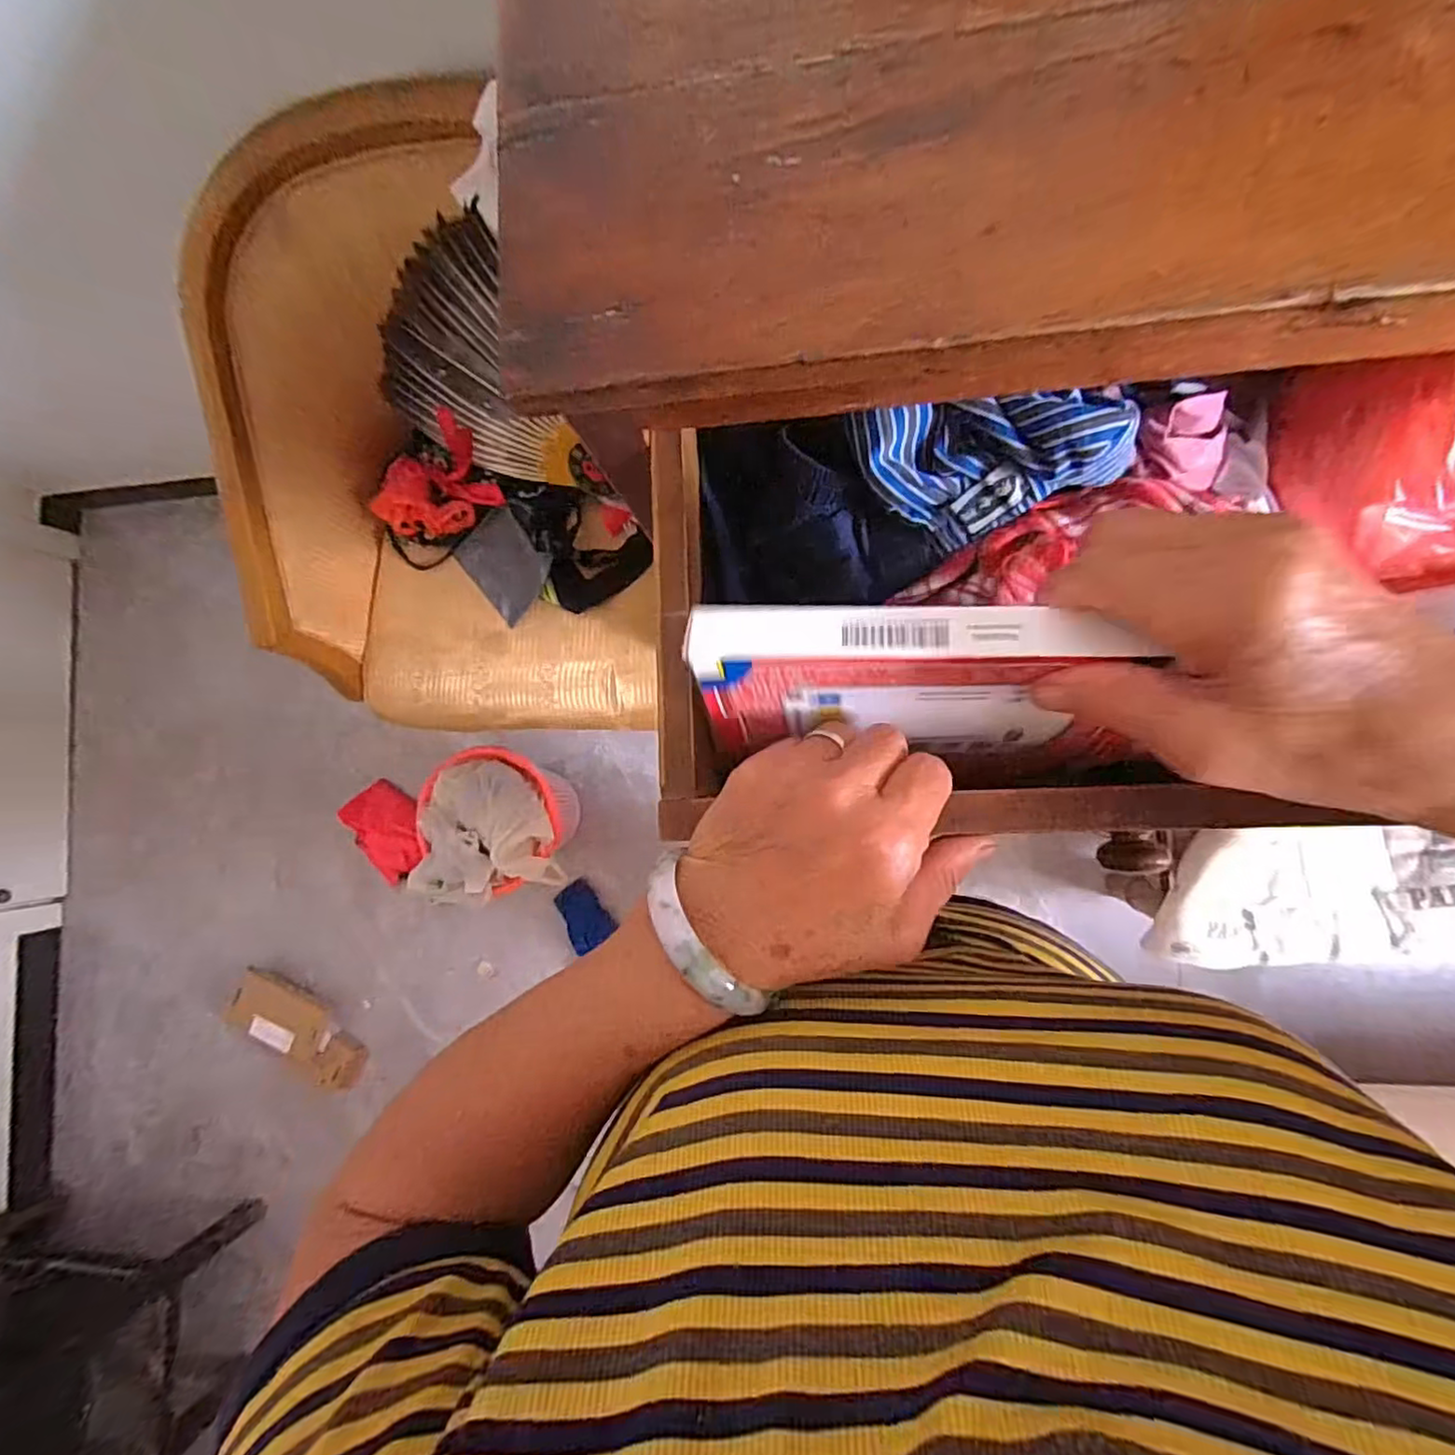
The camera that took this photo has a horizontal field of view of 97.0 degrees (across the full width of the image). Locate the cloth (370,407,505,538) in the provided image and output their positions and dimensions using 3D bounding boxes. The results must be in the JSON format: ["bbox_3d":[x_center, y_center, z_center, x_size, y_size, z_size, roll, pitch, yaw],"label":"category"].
[{"bbox_3d":[-0.428,-0.344,0.916,0.187,0.107,0.099,-20,84,6],"label":"cloth"}]

